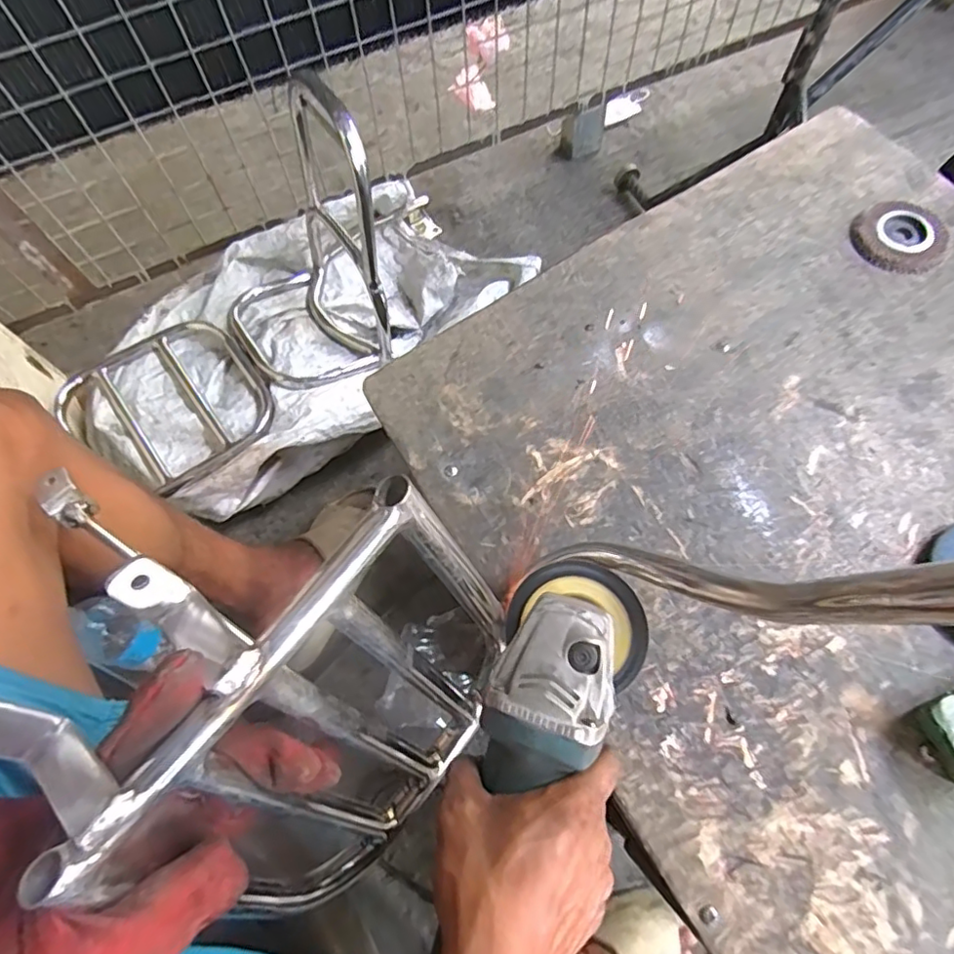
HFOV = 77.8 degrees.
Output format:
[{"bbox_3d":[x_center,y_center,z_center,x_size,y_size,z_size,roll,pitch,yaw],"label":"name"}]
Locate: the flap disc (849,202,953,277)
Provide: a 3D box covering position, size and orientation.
[{"bbox_3d":[0.400,-0.227,0.557,0.081,0.010,0.081,-36,70,-11],"label":"flap disc"}]

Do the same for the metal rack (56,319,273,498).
[{"bbox_3d":[-0.442,-0.101,0.846,0.260,0.019,0.261,-33,69,-10],"label":"metal rack"}]

